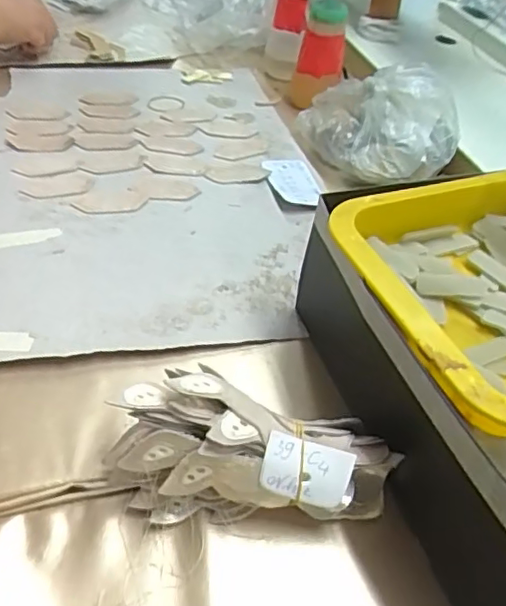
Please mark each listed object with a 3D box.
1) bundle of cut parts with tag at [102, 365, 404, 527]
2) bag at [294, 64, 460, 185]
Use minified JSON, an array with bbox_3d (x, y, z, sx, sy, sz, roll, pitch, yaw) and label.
[{"bbox_3d":[0.000,0.087,0.369,0.172,0.062,0.067,3,44,-4],"label":"bundle of cut parts with tag"},{"bbox_3d":[0.140,-0.204,0.684,0.177,0.091,0.132,37,51,28],"label":"bag"}]

